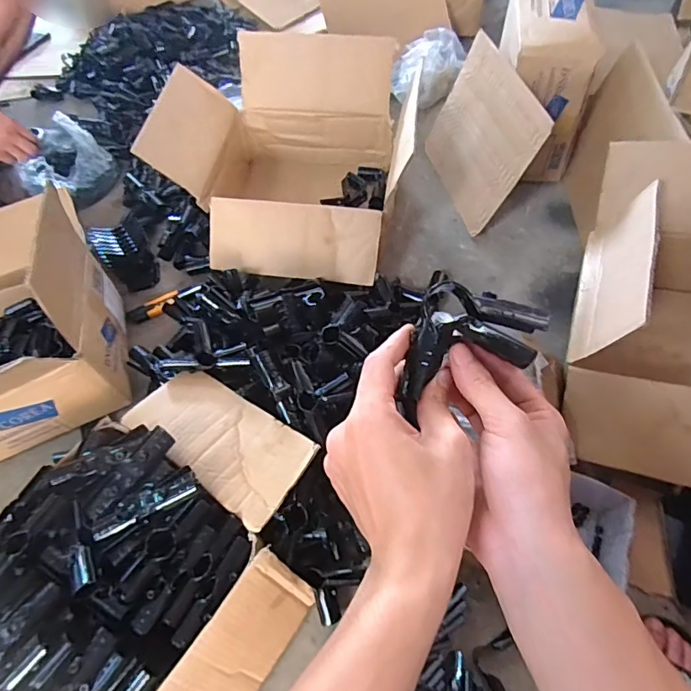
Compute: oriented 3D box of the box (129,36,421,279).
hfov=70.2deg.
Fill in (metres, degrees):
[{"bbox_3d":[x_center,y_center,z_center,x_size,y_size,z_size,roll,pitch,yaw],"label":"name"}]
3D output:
[{"bbox_3d":[-0.102,-0.339,0.975,0.450,0.286,0.443,4,61,7],"label":"box"}]

